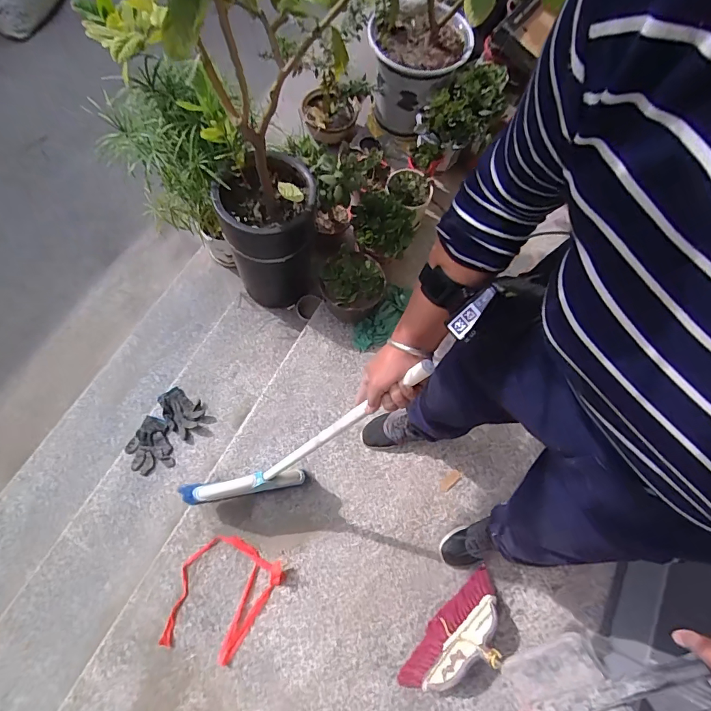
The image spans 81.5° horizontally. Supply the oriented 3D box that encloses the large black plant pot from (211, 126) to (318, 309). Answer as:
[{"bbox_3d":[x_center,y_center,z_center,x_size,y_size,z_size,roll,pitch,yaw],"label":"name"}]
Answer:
[{"bbox_3d":[-0.257,-0.351,1.331,0.275,0.525,0.276,2,71,-6],"label":"large black plant pot"}]

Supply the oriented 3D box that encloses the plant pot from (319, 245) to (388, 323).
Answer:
[{"bbox_3d":[-0.010,-0.210,1.313,0.190,0.198,0.197,2,71,-6],"label":"plant pot"}]

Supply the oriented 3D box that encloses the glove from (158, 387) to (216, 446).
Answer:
[{"bbox_3d":[-0.561,0.197,1.376,0.128,0.031,0.207,-36,79,-16],"label":"glove"}]

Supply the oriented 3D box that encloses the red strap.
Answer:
[{"bbox_3d":[-0.360,0.643,1.093,0.246,0.032,0.291,27,71,3],"label":"red strap"}]

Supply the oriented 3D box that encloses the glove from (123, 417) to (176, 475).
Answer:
[{"bbox_3d":[-0.668,0.291,1.334,0.135,0.025,0.173,-18,75,-12],"label":"glove"}]

